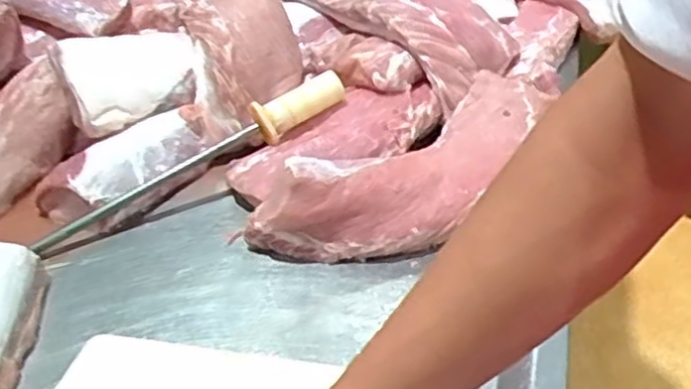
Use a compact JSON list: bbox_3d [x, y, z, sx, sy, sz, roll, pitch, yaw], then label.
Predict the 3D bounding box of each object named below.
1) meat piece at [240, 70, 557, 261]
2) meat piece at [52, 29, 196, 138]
[{"bbox_3d":[0.088,-0.024,0.746,0.366,0.090,0.137,-29,44,-31],"label":"meat piece"},{"bbox_3d":[-0.251,-0.143,0.850,0.151,0.069,0.123,-20,41,-22],"label":"meat piece"}]

